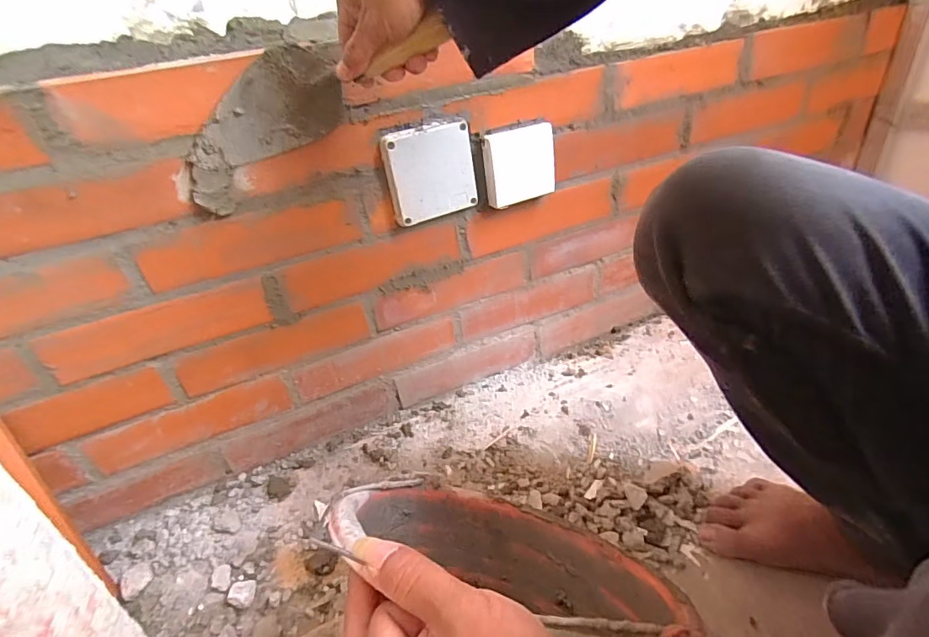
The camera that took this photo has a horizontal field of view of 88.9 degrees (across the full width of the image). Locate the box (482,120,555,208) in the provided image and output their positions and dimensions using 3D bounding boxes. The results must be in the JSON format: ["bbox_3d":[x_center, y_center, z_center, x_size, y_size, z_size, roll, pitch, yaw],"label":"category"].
[{"bbox_3d":[0.072,-0.193,0.592,0.094,0.086,0.026,-24,36,-24],"label":"box"}]

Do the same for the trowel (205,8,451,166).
[{"bbox_3d":[-0.127,-0.218,0.433,0.241,0.079,0.062,-15,29,21],"label":"trowel"}]

